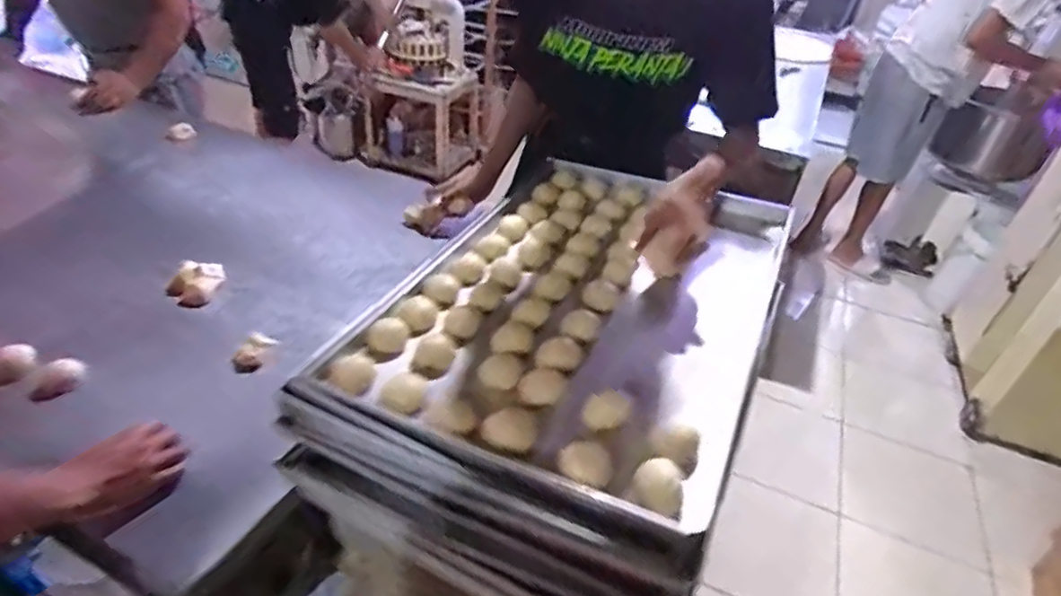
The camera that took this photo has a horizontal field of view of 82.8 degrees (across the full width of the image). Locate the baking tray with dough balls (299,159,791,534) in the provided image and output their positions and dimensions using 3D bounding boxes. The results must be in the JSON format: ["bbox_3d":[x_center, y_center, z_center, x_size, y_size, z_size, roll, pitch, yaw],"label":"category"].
[{"bbox_3d":[0.080,0.003,0.846,0.452,0.070,0.663,22,38,20],"label":"baking tray with dough balls"}]

